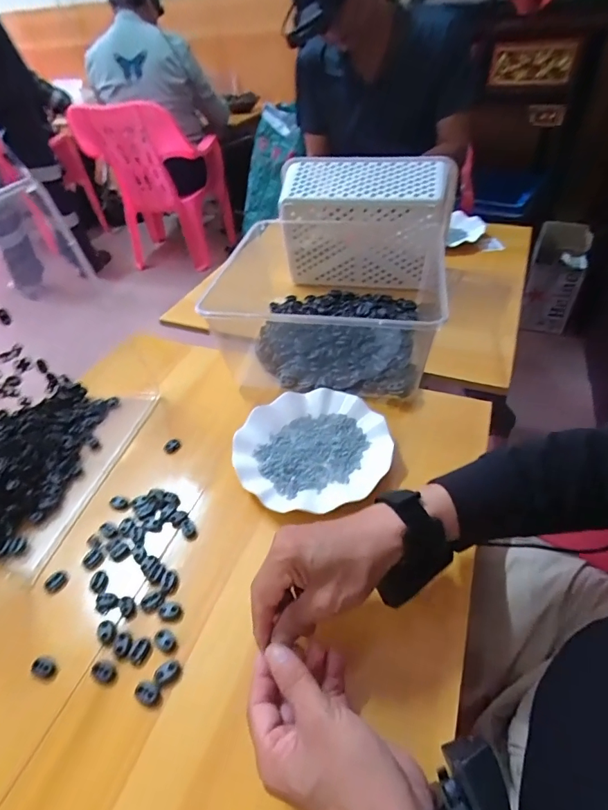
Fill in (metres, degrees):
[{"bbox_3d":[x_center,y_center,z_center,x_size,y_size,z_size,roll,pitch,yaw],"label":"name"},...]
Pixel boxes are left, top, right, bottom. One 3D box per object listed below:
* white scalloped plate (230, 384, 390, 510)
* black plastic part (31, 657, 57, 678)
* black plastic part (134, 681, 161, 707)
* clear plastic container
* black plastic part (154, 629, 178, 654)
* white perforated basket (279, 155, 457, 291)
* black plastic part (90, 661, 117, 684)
[{"bbox_3d":[0.009,0.049,0.529,0.178,0.021,0.165,-3,43,3],"label":"white scalloped plate"},{"bbox_3d":[-0.226,0.228,0.379,0.020,0.007,0.014,13,46,18],"label":"black plastic part"},{"bbox_3d":[-0.128,0.236,0.357,0.019,0.010,0.015,9,45,14],"label":"black plastic part"},{"bbox_3d":[0.048,-0.170,0.680,0.316,0.157,0.330,5,44,11],"label":"clear plastic container"},{"bbox_3d":[-0.123,0.208,0.385,0.023,0.004,0.015,28,52,30],"label":"black plastic part"},{"bbox_3d":[0.113,-0.322,0.790,0.285,0.192,0.123,5,44,11],"label":"white perforated basket"},{"bbox_3d":[-0.170,0.228,0.371,0.021,0.007,0.014,17,47,22],"label":"black plastic part"}]

